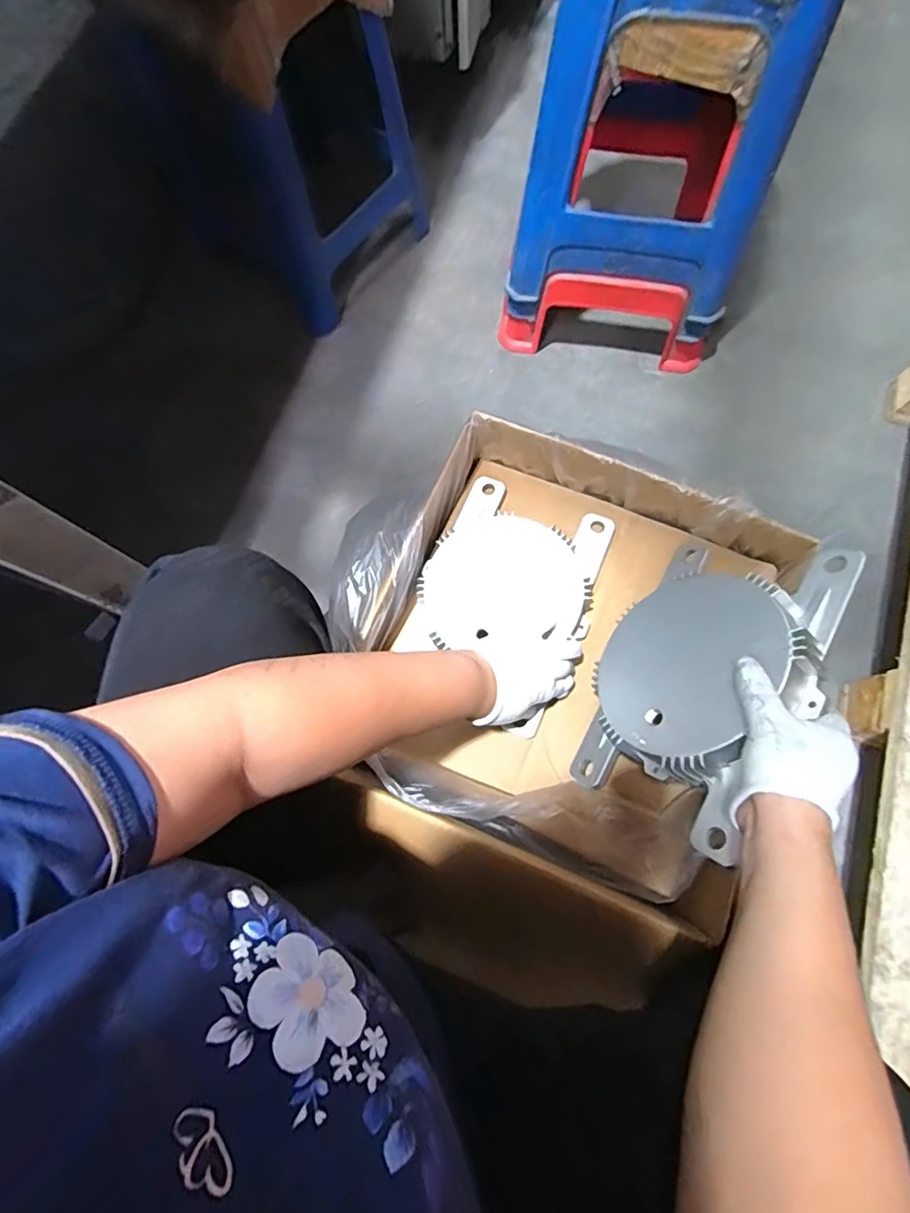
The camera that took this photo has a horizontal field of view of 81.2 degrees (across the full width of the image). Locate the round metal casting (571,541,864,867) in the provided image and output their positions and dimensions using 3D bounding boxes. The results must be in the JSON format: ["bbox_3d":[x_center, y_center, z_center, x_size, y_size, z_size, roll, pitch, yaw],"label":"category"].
[{"bbox_3d":[0.209,0.058,0.460,0.174,0.050,0.251,17,77,50],"label":"round metal casting"}]

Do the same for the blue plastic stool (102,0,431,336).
[{"bbox_3d":[-0.251,-0.755,0.839,0.295,0.408,0.310,35,78,10],"label":"blue plastic stool"}]

